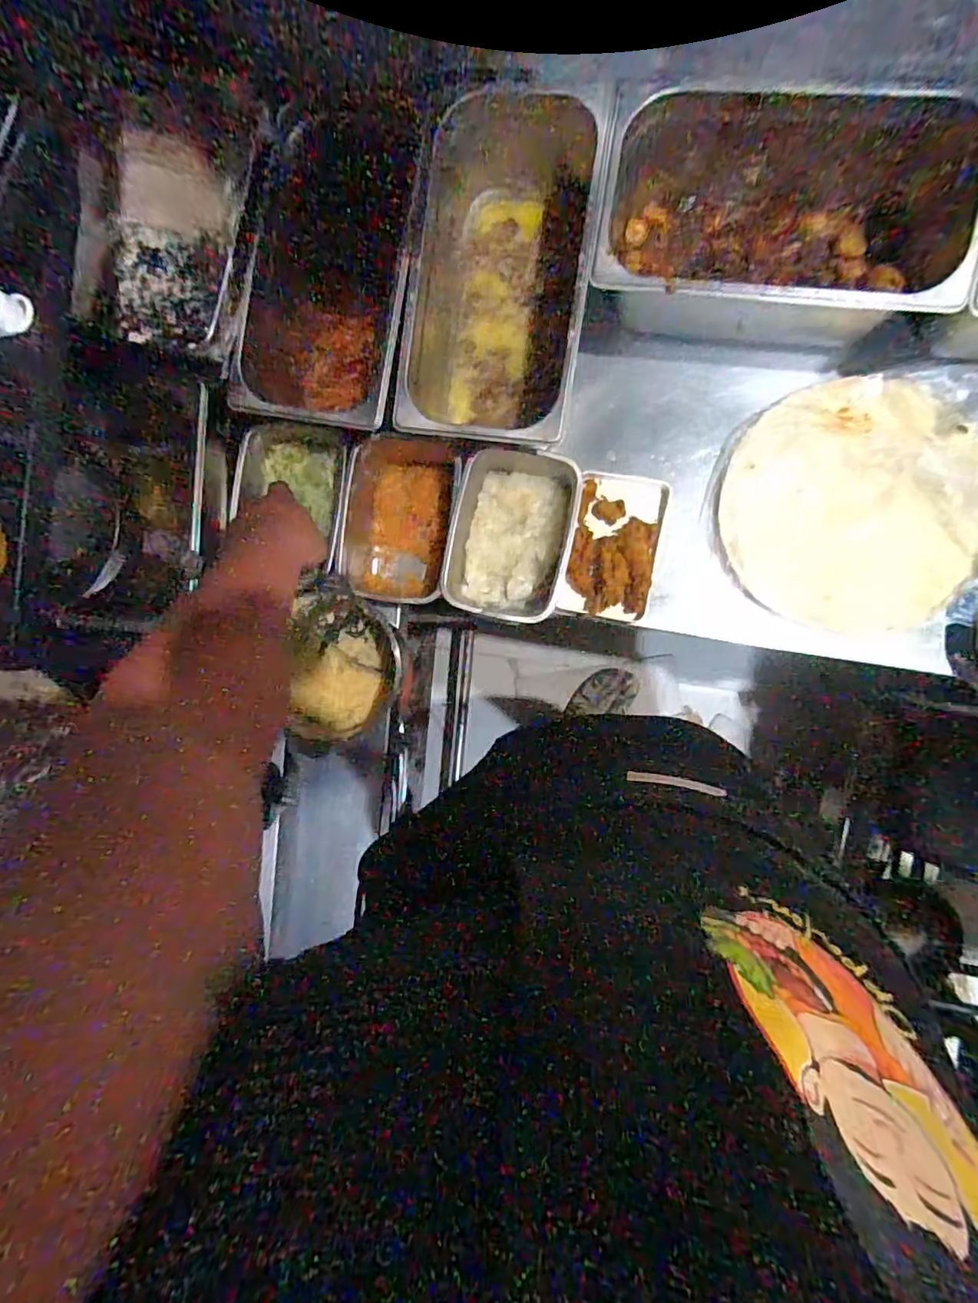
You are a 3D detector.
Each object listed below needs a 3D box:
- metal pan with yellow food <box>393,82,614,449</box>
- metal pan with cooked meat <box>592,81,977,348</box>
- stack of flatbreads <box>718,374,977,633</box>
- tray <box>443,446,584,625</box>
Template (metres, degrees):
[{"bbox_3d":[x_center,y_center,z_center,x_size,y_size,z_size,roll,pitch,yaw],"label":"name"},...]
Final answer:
[{"bbox_3d":[0.018,-0.403,0.579,0.180,0.118,0.367,8,94,7],"label":"metal pan with yellow food"},{"bbox_3d":[0.273,-0.415,0.533,0.324,0.135,0.191,13,95,7],"label":"metal pan with cooked meat"},{"bbox_3d":[0.396,-0.161,0.593,0.261,0.026,0.259,8,94,7],"label":"stack of flatbreads"},{"bbox_3d":[0.028,-0.135,0.628,0.135,0.058,0.190,11,95,7],"label":"tray"}]

